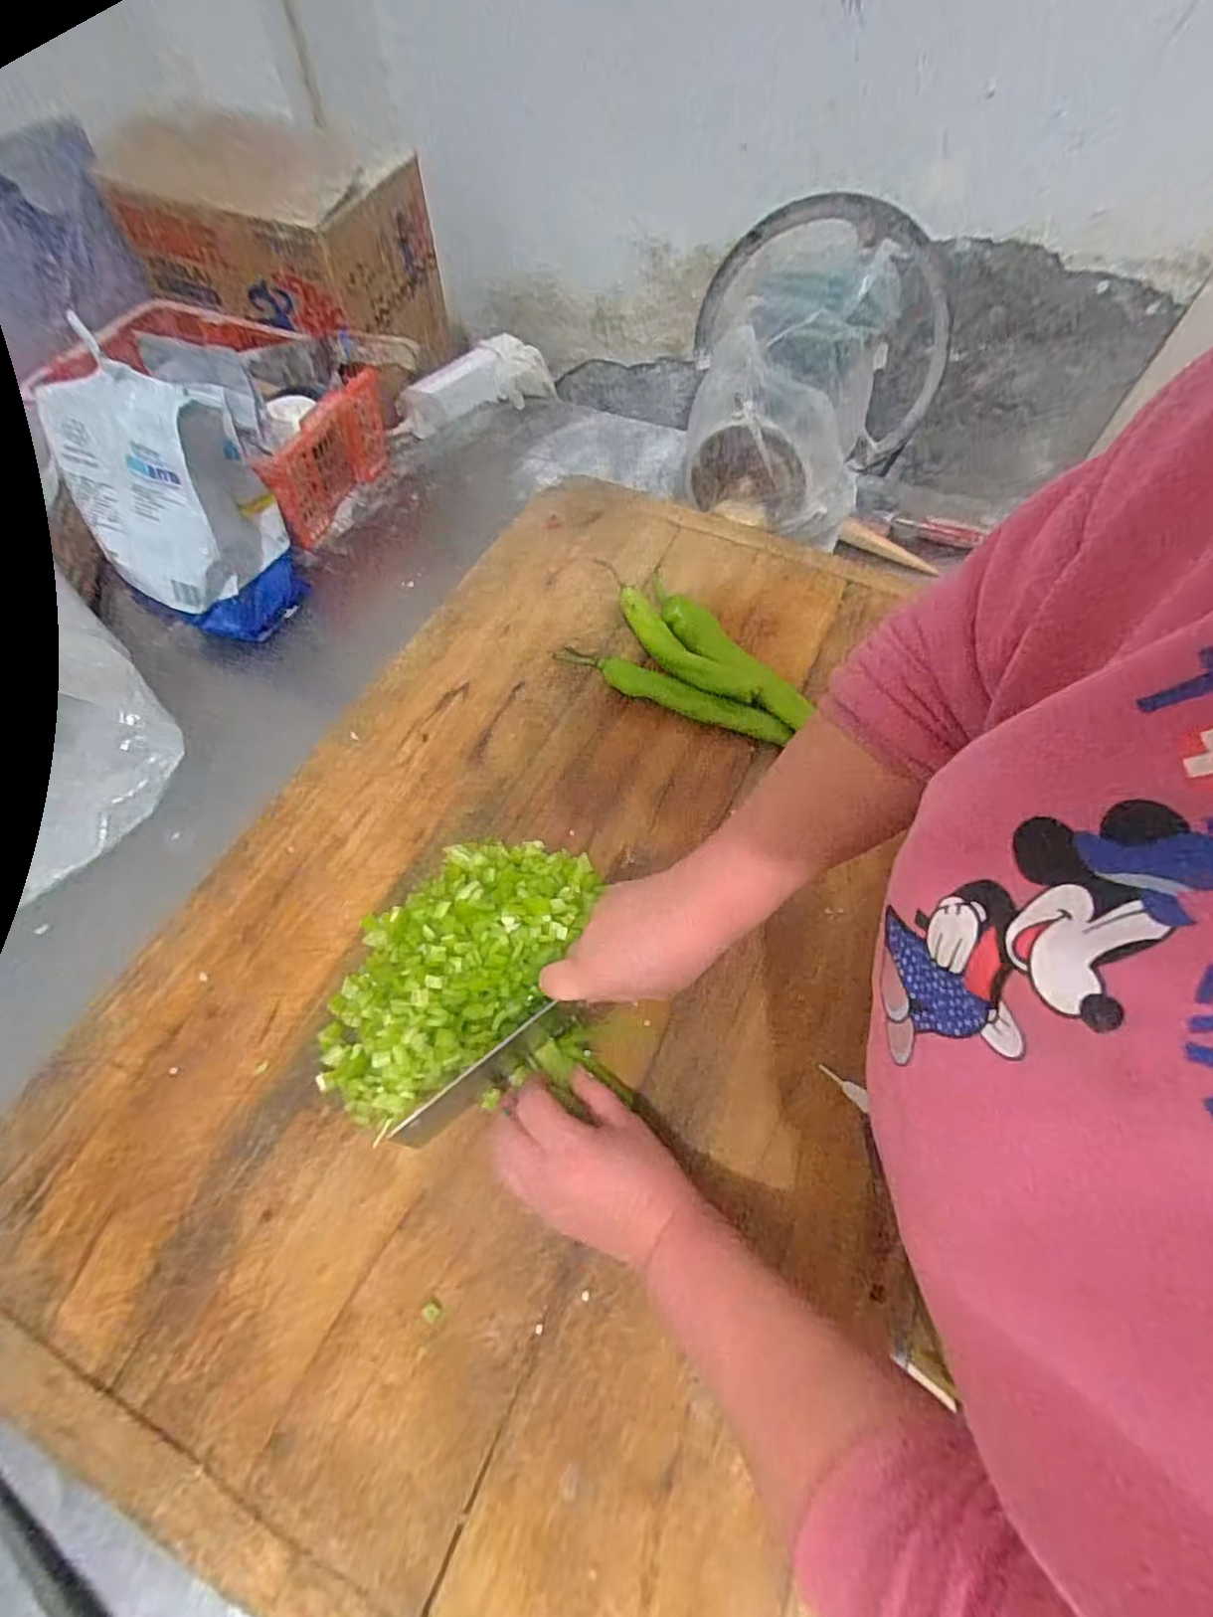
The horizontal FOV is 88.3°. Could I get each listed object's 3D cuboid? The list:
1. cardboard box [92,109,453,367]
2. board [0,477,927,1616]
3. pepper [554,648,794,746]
[{"bbox_3d":[-0.403,-0.725,0.813,0.312,0.201,0.225,22,63,11],"label":"cardboard box"},{"bbox_3d":[-0.017,0.040,0.519,0.536,0.025,0.878,21,63,11],"label":"board"},{"bbox_3d":[0.057,-0.113,0.598,0.236,0.022,0.032,23,63,12],"label":"pepper"}]

